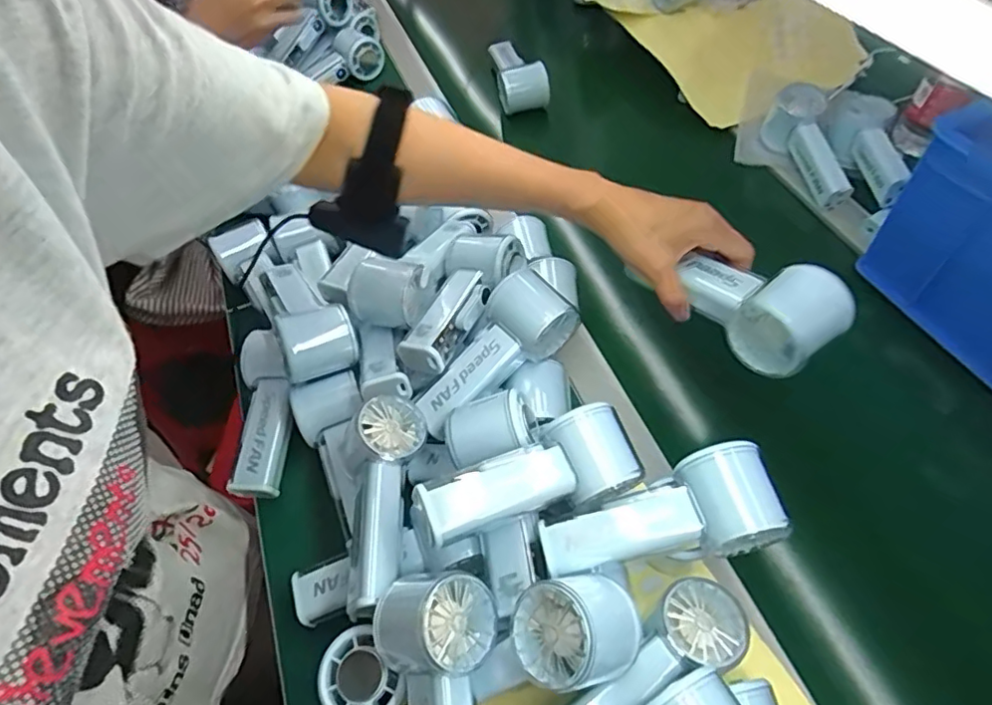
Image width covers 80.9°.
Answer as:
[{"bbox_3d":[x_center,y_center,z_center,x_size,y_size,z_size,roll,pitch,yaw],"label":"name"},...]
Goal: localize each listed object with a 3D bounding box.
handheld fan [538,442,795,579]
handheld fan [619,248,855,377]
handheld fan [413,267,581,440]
[{"bbox_3d":[0.105,0.112,0.381,0.151,0.047,0.060,-20,52,8],"label":"handheld fan"},{"bbox_3d":[0.162,-0.039,0.396,0.137,0.052,0.056,28,58,21],"label":"handheld fan"},{"bbox_3d":[-0.005,0.002,0.486,0.151,0.048,0.069,-45,61,-3],"label":"handheld fan"}]

